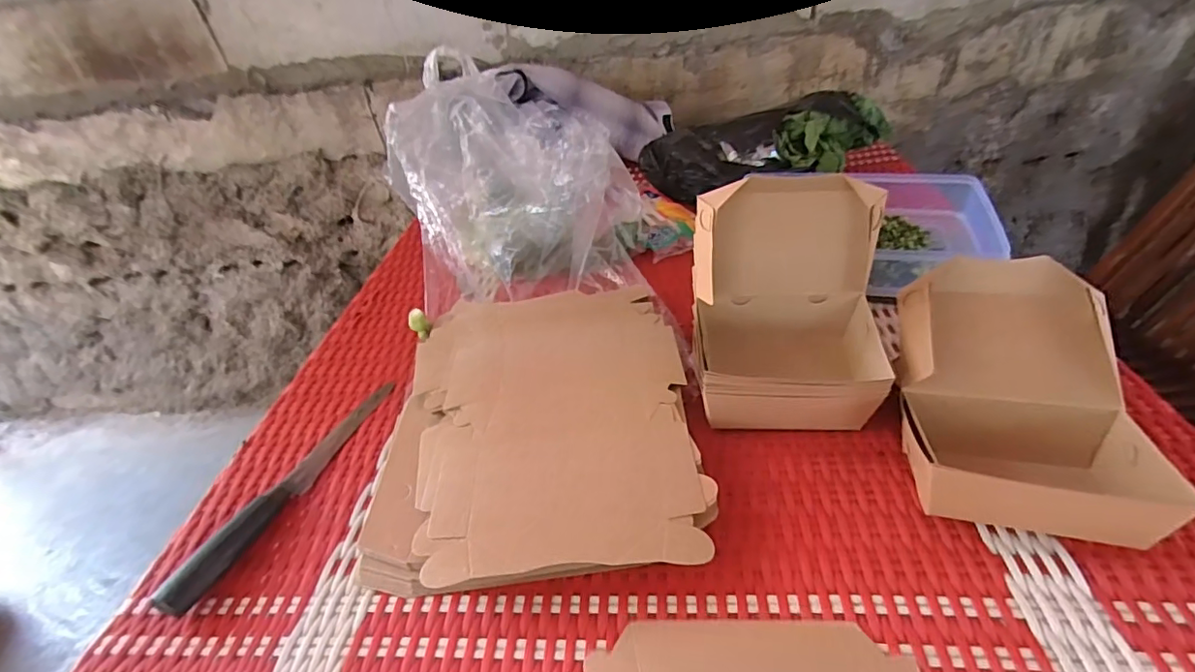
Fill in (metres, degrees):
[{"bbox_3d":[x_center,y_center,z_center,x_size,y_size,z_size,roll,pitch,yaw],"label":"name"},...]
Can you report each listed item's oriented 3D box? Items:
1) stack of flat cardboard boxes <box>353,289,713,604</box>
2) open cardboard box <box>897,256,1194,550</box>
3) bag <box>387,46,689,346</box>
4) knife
[{"bbox_3d":[-0.053,0.066,0.495,0.261,0.034,0.336,-8,37,0],"label":"stack of flat cardboard boxes"},{"bbox_3d":[0.296,0.042,0.388,0.136,0.117,0.163,5,39,17],"label":"open cardboard box"},{"bbox_3d":[-0.084,-0.184,0.662,0.271,0.223,0.226,0,37,10],"label":"bag"},{"bbox_3d":[-0.260,0.118,0.469,0.028,0.022,0.245,8,39,20],"label":"knife"}]

